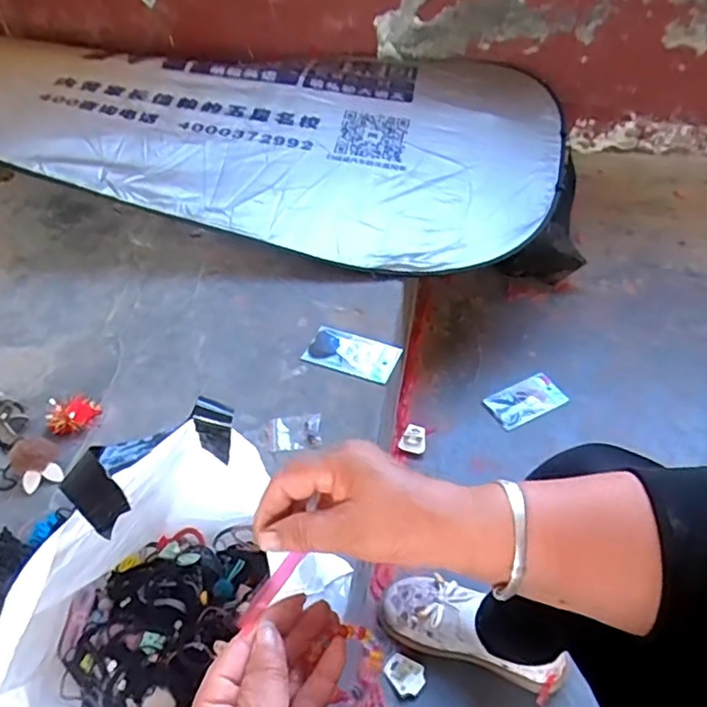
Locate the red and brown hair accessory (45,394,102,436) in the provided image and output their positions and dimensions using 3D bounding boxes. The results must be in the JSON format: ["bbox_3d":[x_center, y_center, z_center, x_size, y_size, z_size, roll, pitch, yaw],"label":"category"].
[{"bbox_3d":[-0.383,0.082,0.806,0.066,0.033,0.046,-26,50,-20],"label":"red and brown hair accessory"}]

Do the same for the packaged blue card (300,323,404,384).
[{"bbox_3d":[-0.002,0.000,0.893,0.138,0.011,0.086,15,46,19],"label":"packaged blue card"}]

